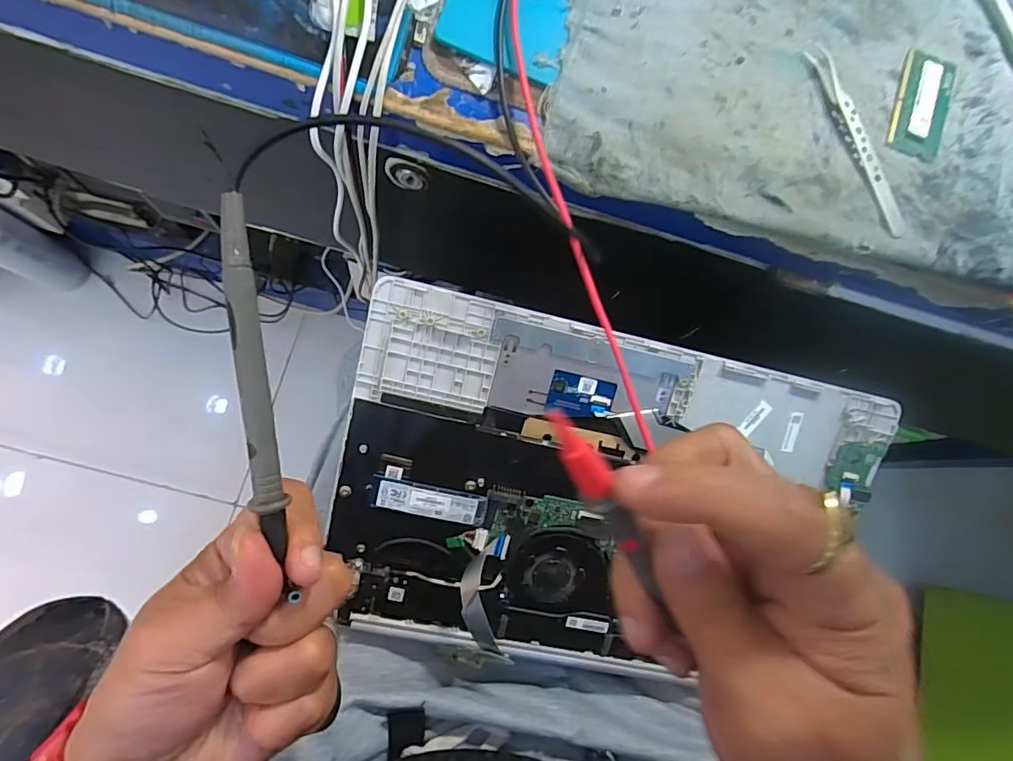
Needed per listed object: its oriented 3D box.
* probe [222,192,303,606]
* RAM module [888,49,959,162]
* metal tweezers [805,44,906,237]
[{"bbox_3d":[-0.088,0.009,0.187,0.009,0.008,0.140,-5,98,-8],"label":"probe"},{"bbox_3d":[0.240,-0.160,0.304,0.030,0.008,0.070,25,77,-4],"label":"RAM module"},{"bbox_3d":[0.195,-0.135,0.296,0.013,0.011,0.117,-17,86,-9],"label":"metal tweezers"}]

